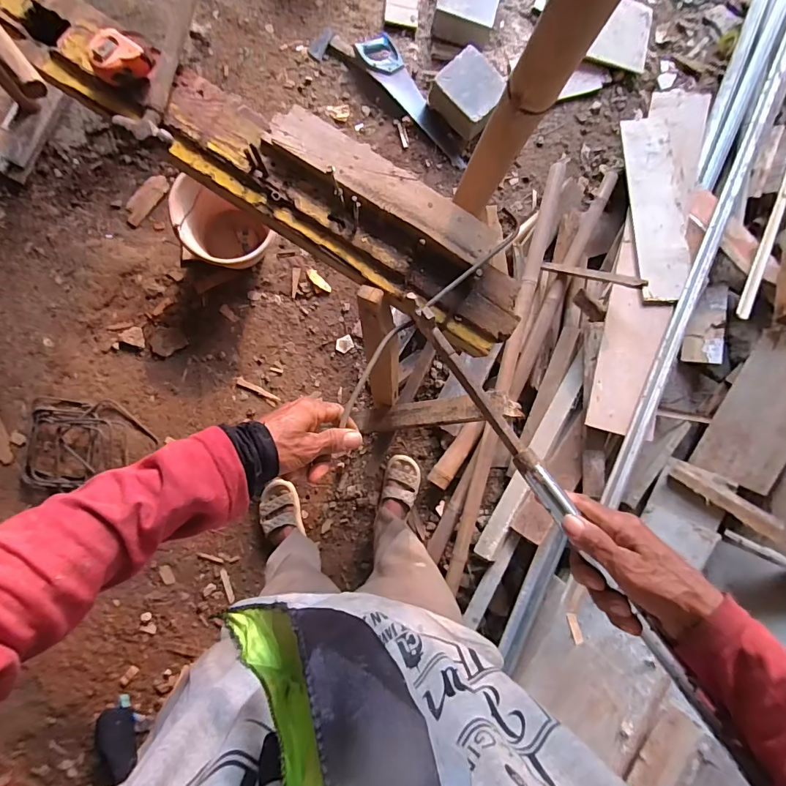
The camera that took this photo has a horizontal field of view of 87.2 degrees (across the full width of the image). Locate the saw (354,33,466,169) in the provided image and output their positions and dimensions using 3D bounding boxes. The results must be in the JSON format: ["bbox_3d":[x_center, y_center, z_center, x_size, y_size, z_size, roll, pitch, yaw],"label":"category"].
[{"bbox_3d":[0.068,-1.002,1.425,0.121,0.033,0.526,-35,89,-7],"label":"saw"}]

